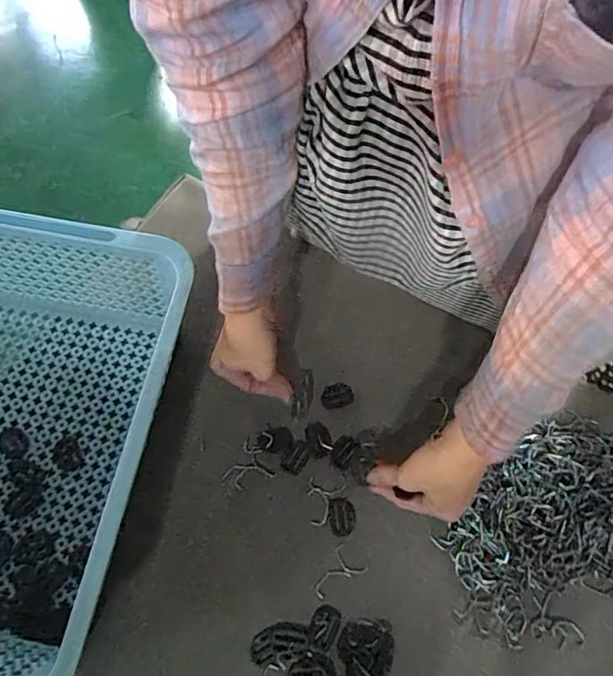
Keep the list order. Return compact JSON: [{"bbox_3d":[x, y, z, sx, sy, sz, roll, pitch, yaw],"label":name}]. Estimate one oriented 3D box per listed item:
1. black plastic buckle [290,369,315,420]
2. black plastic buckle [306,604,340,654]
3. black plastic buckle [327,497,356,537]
[{"bbox_3d":[-0.003,0.060,0.550,0.021,0.006,0.055,12,66,3],"label":"black plastic buckle"},{"bbox_3d":[0.015,0.259,0.462,0.025,0.004,0.038,24,66,8],"label":"black plastic buckle"},{"bbox_3d":[0.034,0.174,0.503,0.026,0.004,0.035,-4,65,-5],"label":"black plastic buckle"}]

